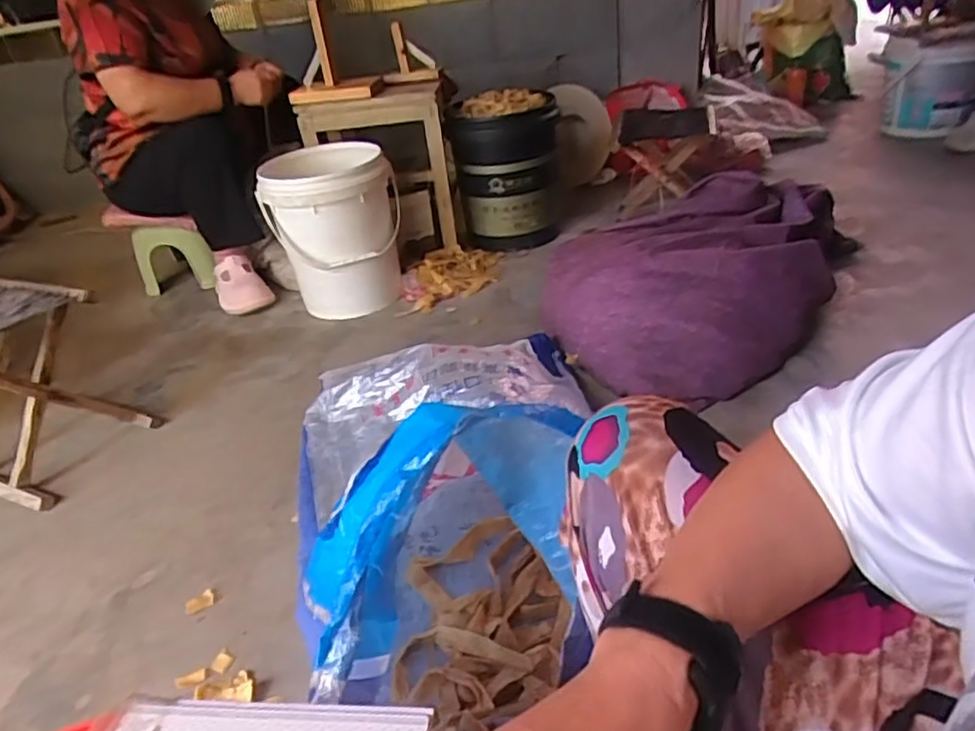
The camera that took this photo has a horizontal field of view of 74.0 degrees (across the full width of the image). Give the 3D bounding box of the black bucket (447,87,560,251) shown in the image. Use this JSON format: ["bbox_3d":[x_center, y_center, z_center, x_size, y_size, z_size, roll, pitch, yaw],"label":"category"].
[{"bbox_3d":[0.052,-0.525,1.749,0.274,0.364,0.244,-8,33,1],"label":"black bucket"}]

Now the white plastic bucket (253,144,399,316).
[{"bbox_3d":[-0.359,-0.334,1.578,0.288,0.346,0.307,-12,33,-7],"label":"white plastic bucket"}]

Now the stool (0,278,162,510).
[{"bbox_3d":[-0.841,0.039,1.158,0.291,0.295,0.255,9,36,23],"label":"stool"}]

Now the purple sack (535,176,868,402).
[{"bbox_3d":[0.470,-0.212,1.330,0.753,0.234,0.427,-32,39,-31],"label":"purple sack"}]

